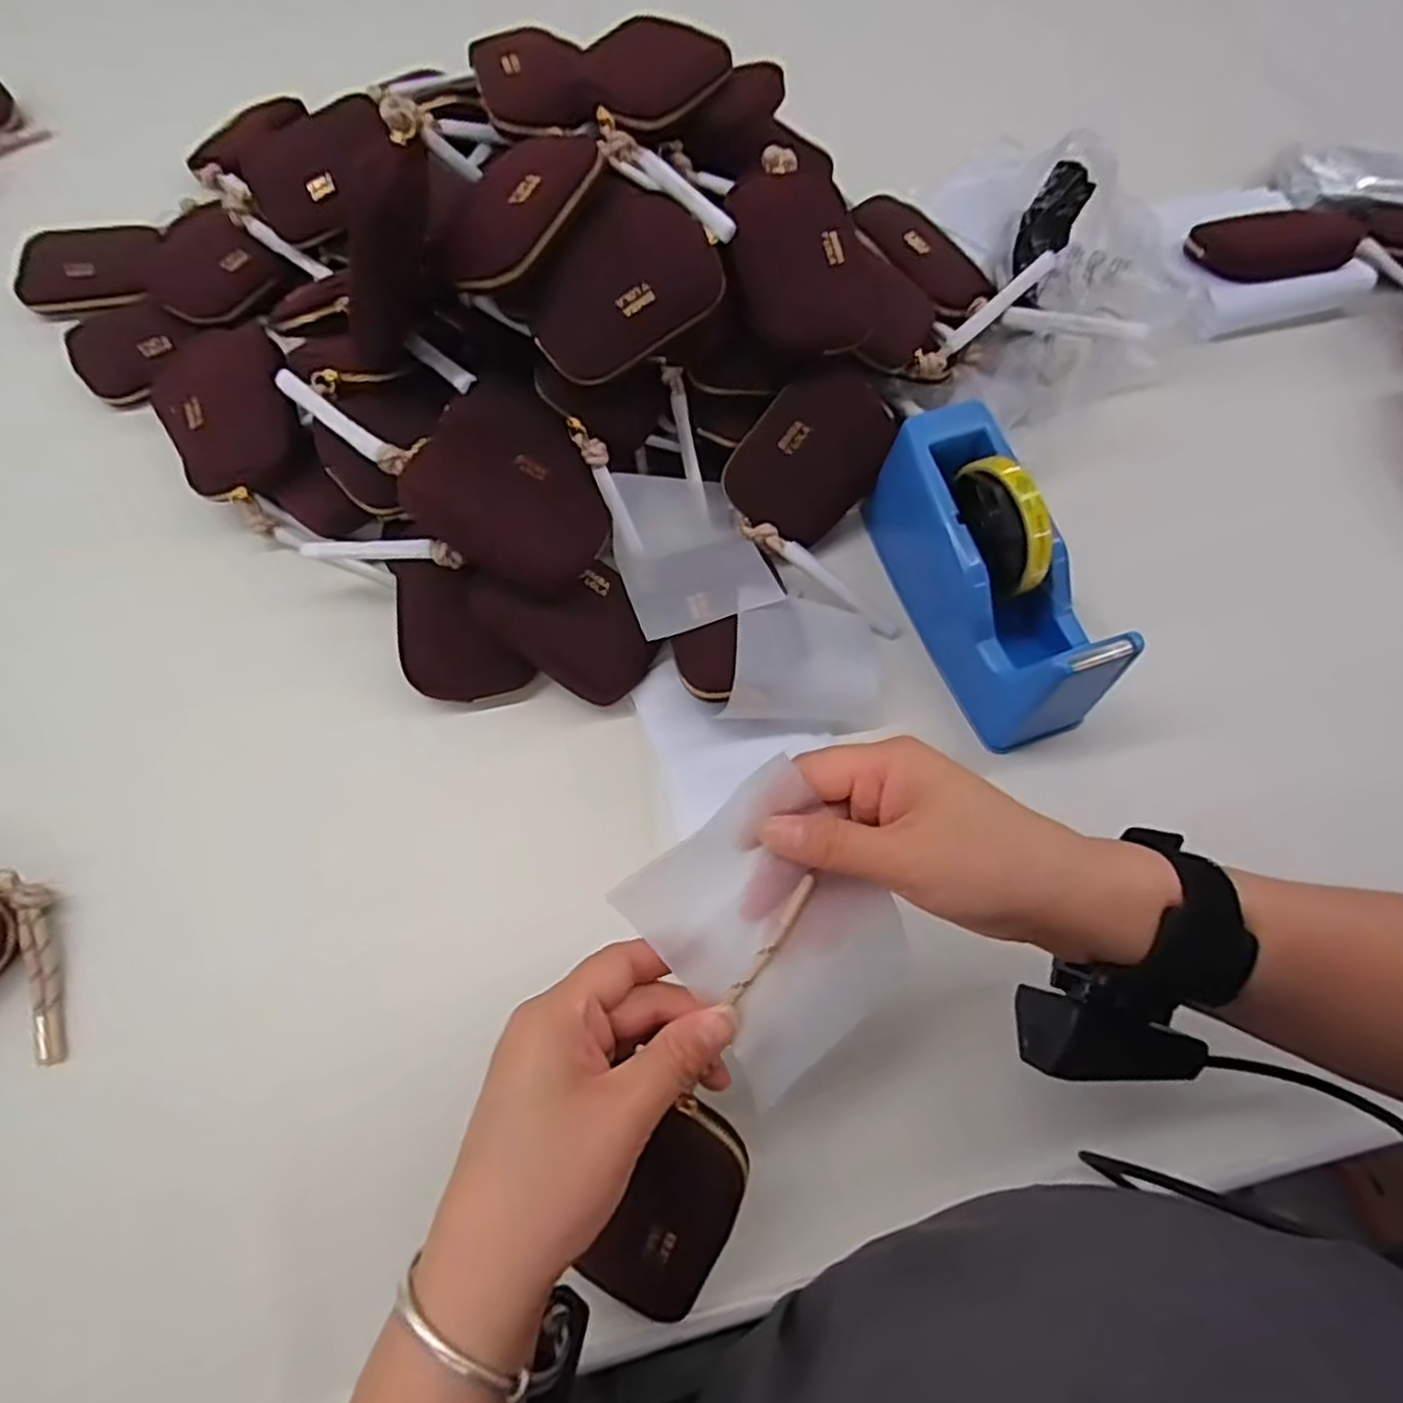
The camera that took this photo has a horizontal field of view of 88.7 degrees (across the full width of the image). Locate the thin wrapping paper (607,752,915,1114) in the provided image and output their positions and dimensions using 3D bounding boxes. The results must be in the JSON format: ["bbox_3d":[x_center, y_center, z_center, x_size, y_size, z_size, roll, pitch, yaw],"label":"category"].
[{"bbox_3d":[0.031,0.094,0.293,0.088,0.018,0.111,-40,96,-15],"label":"thin wrapping paper"}]

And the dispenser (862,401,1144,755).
[{"bbox_3d":[0.181,-0.080,0.447,0.071,0.100,0.202,-17,67,-8],"label":"dispenser"}]

